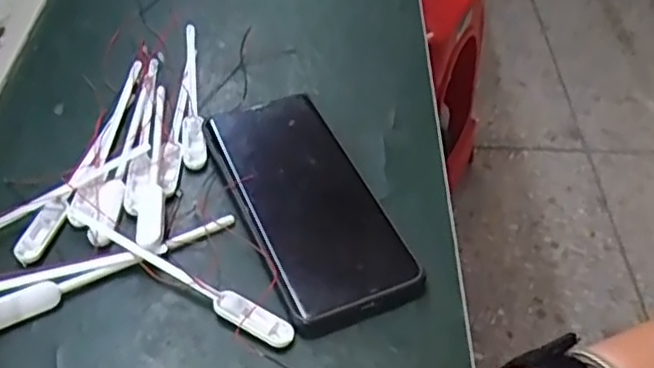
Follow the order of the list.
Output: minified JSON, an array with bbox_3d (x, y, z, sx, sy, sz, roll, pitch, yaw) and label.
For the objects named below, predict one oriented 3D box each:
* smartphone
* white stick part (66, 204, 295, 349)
[{"bbox_3d":[-0.013,0.008,0.412,0.078,0.013,0.165,-18,50,-19],"label":"smartphone"},{"bbox_3d":[-0.082,0.047,0.372,0.148,0.011,0.015,24,50,19],"label":"white stick part"}]

